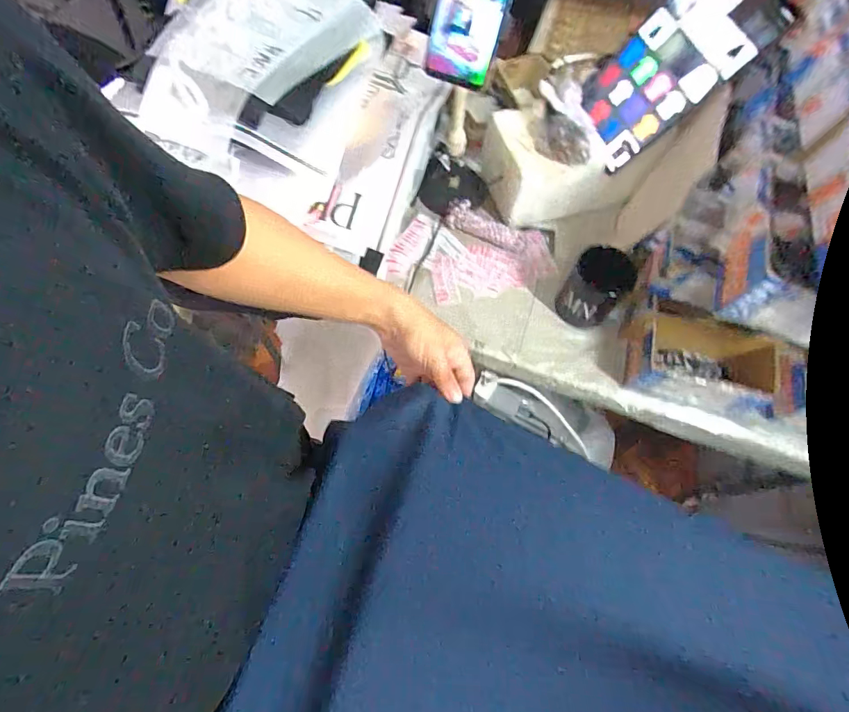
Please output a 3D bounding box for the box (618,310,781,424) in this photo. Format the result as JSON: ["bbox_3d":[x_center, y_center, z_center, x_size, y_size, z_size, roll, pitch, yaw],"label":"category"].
[{"bbox_3d":[0.375,0.014,0.584,0.194,0.072,0.098,16,66,4],"label":"box"}]

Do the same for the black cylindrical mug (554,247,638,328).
[{"bbox_3d":[0.240,-0.094,0.618,0.080,0.094,0.078,37,69,12],"label":"black cylindrical mug"}]

